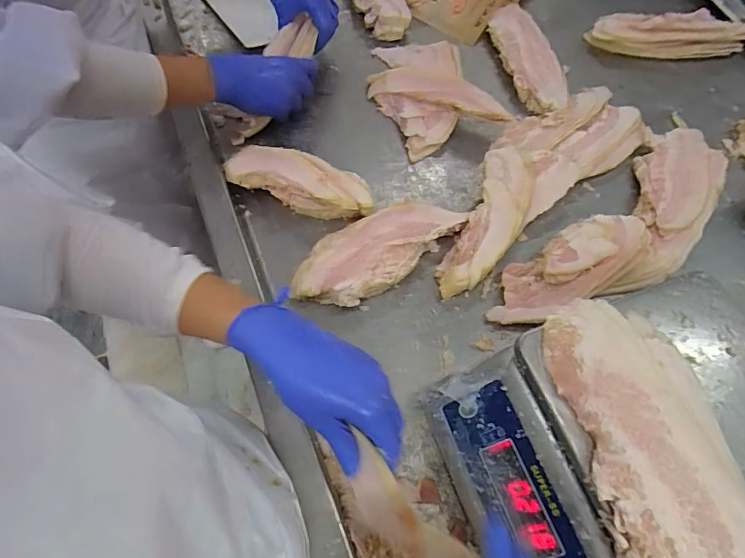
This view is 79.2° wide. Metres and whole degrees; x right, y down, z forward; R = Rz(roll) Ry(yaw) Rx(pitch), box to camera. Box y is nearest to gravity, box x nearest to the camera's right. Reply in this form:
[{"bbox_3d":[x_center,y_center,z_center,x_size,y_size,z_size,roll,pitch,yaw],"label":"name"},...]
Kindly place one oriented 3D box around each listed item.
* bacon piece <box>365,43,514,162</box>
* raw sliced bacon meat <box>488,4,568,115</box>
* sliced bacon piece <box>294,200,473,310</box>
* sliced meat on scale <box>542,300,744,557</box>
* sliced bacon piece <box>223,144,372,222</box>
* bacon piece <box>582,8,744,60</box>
[{"bbox_3d":[0.074,-0.272,0.632,0.139,0.041,0.215,-18,63,-10],"label":"bacon piece"},{"bbox_3d":[0.225,-0.332,0.668,0.066,0.032,0.238,-7,61,-4],"label":"raw sliced bacon meat"},{"bbox_3d":[0.008,-0.030,0.503,0.208,0.037,0.085,-29,65,-15],"label":"sliced bacon piece"},{"bbox_3d":[0.193,0.122,0.300,0.090,0.028,0.236,-9,62,-5],"label":"sliced meat on scale"},{"bbox_3d":[-0.085,-0.112,0.543,0.173,0.052,0.055,16,62,8],"label":"sliced bacon piece"},{"bbox_3d":[0.451,-0.371,0.685,0.229,0.036,0.079,3,61,1],"label":"bacon piece"}]

